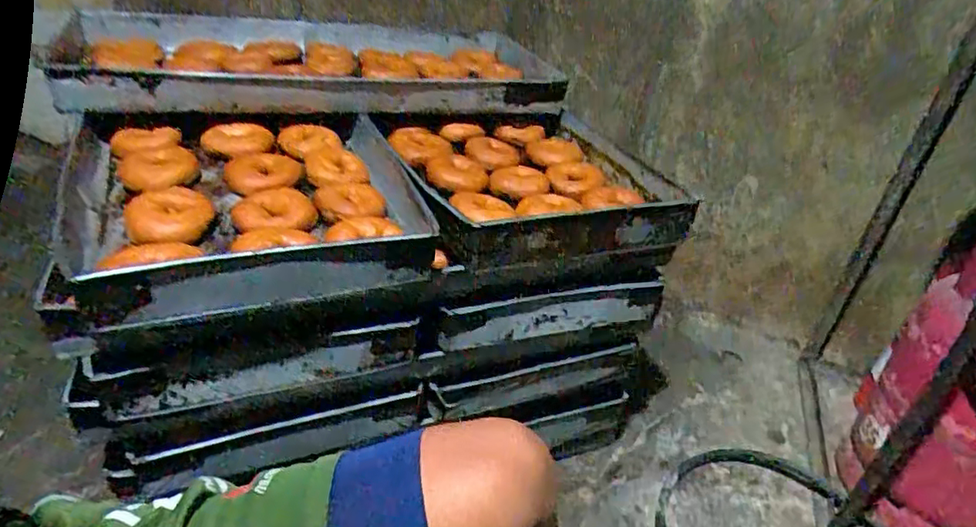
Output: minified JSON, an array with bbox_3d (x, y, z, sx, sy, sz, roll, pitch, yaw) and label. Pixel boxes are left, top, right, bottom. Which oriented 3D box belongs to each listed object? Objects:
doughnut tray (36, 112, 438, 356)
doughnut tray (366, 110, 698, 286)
[{"bbox_3d":[-0.310,-0.093,0.767,0.400,0.079,0.461,-7,34,-24],"label":"doughnut tray"},{"bbox_3d":[0.067,-0.134,0.938,0.397,0.097,0.430,-3,33,-18],"label":"doughnut tray"}]

